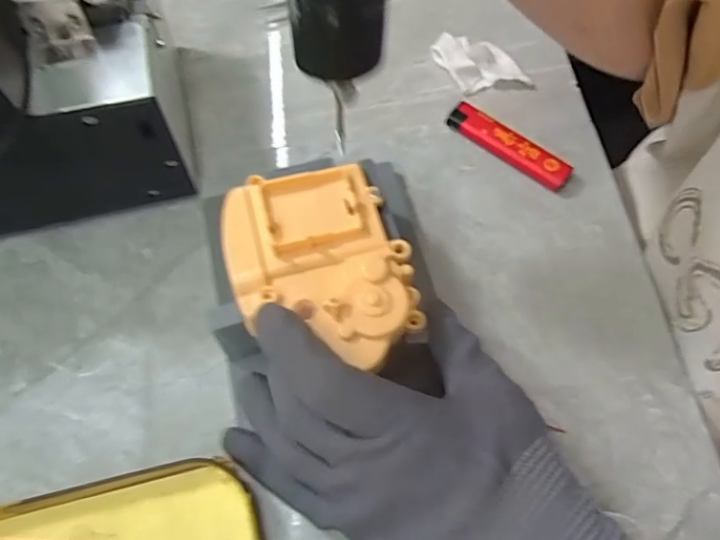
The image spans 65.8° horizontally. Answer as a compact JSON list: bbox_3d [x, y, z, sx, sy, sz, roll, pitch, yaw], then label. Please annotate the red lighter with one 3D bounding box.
[{"bbox_3d":[0.087,-0.073,0.330,0.079,0.013,0.017,35,67,15],"label":"red lighter"}]

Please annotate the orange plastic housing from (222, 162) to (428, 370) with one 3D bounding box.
[{"bbox_3d":[-0.017,-0.005,0.235,0.076,0.013,0.091,-9,64,-6],"label":"orange plastic housing"}]

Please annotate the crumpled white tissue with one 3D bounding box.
[{"bbox_3d":[0.076,-0.133,0.360,0.039,0.013,0.057,-33,68,-16],"label":"crumpled white tissue"}]

